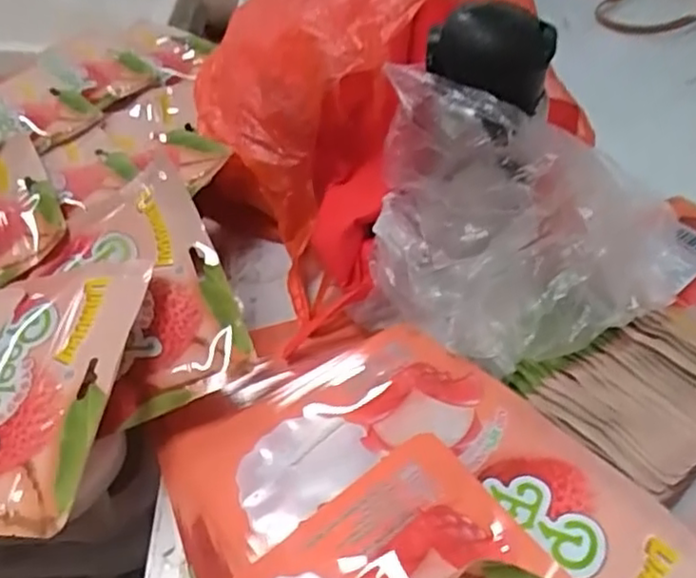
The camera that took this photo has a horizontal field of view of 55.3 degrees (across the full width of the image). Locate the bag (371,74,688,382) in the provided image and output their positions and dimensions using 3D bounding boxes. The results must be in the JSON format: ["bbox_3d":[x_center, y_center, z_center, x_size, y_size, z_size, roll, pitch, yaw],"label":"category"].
[{"bbox_3d":[0.108,-0.046,0.393,0.172,0.135,0.138,-22,48,-23],"label":"bag"}]

